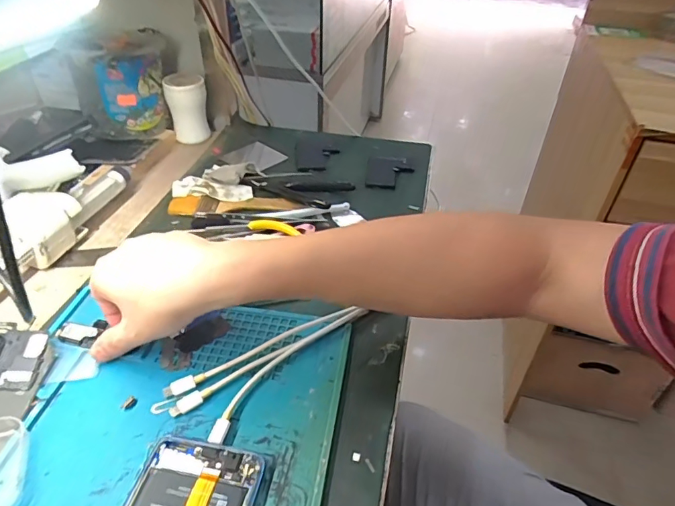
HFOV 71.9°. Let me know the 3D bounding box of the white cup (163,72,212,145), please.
[{"bbox_3d":[-0.208,-0.202,0.648,0.051,0.081,0.047,2,40,-2],"label":"white cup"}]

